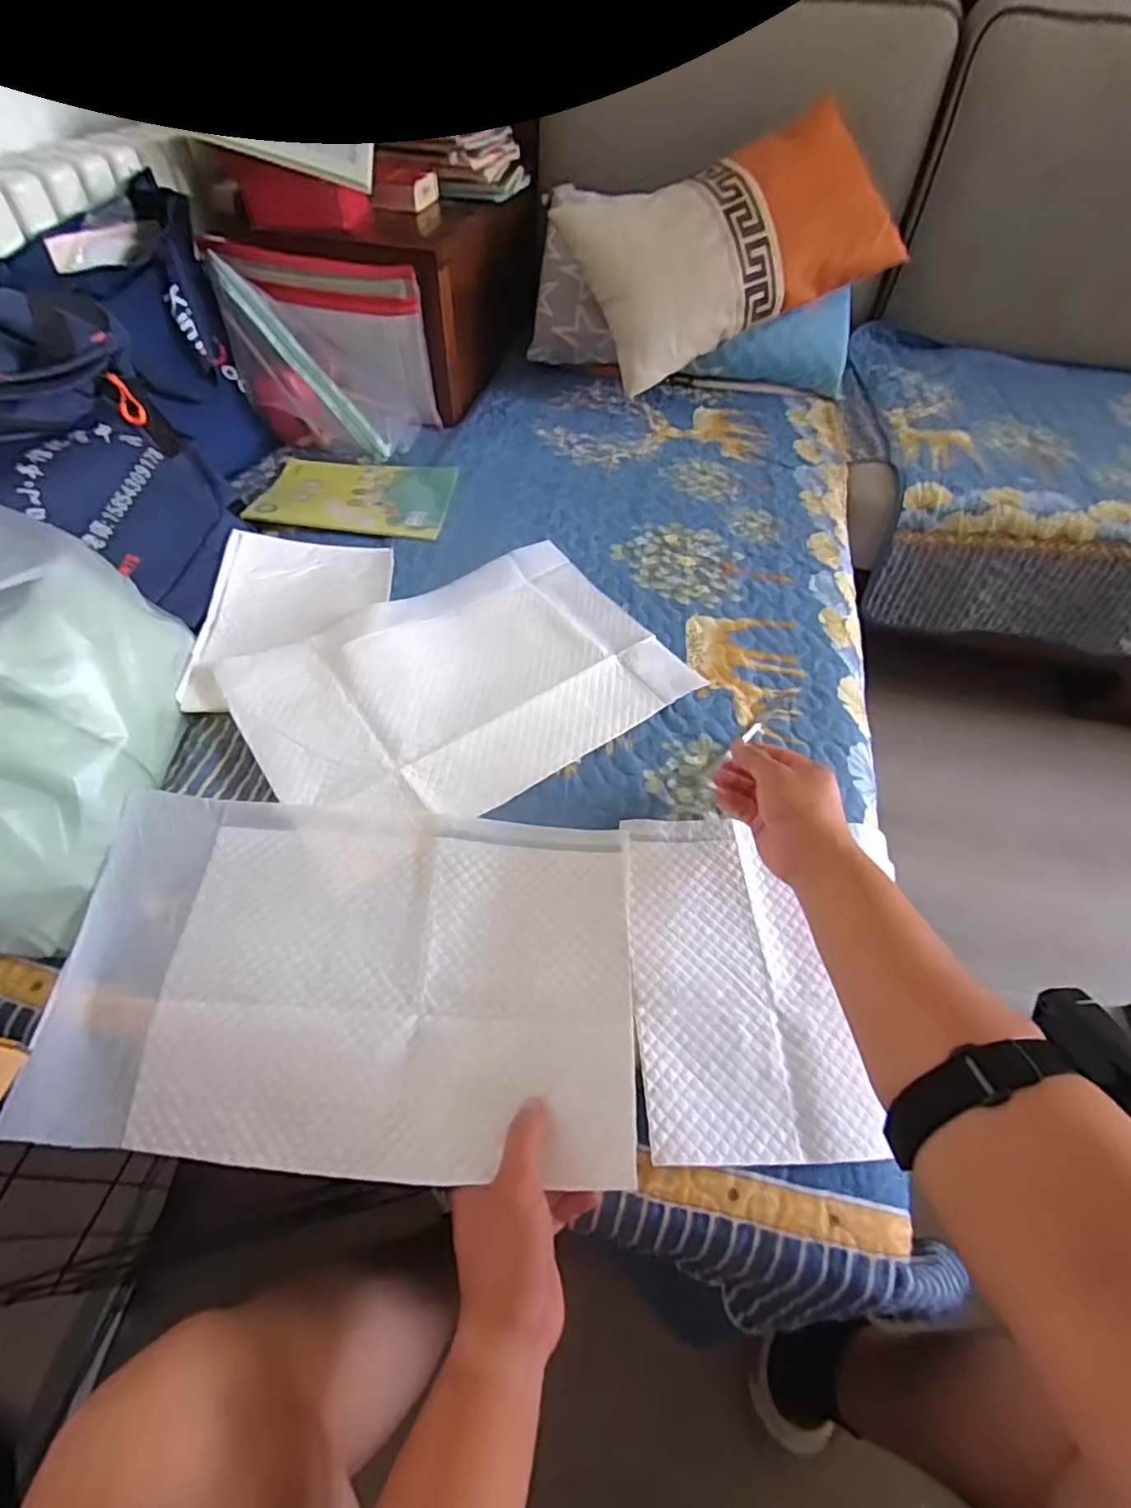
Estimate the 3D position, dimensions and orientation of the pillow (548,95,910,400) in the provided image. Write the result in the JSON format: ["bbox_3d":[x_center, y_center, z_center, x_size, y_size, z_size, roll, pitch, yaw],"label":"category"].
[{"bbox_3d":[0.279,-0.867,1.026,0.501,0.079,0.303,-25,97,-1],"label":"pillow"}]

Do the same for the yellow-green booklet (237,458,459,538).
[{"bbox_3d":[-0.297,-0.370,0.875,0.260,0.007,0.186,3,53,-1],"label":"yellow-green booklet"}]

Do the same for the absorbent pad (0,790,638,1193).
[{"bbox_3d":[-0.163,0.170,0.482,0.421,0.044,0.255,4,53,0],"label":"absorbent pad"}]

